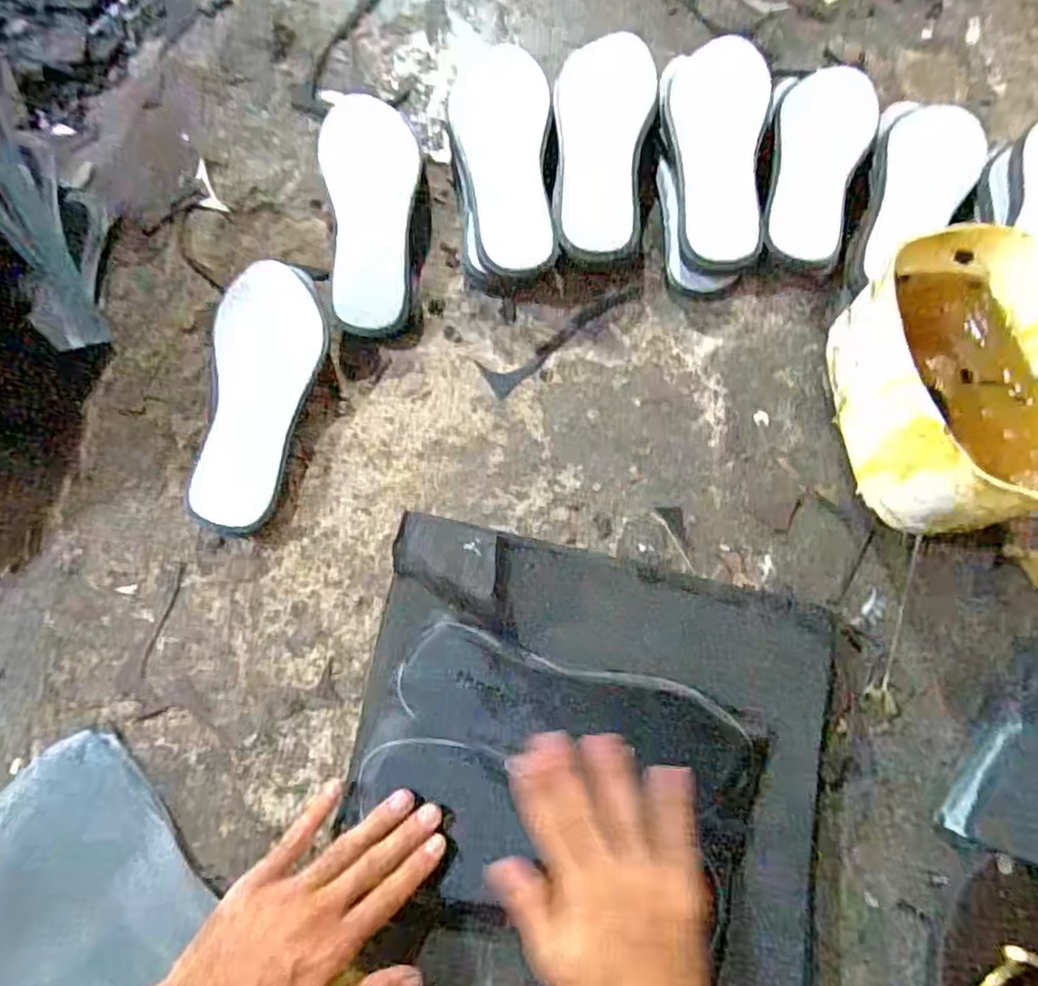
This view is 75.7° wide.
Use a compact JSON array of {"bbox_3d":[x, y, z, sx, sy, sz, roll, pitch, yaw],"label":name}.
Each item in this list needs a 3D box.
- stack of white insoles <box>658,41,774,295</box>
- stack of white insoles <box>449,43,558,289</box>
[{"bbox_3d":[0.174,-0.302,0.613,0.094,0.056,0.252,6,74,2],"label":"stack of white insoles"},{"bbox_3d":[-0.016,-0.296,0.609,0.090,0.052,0.233,-2,73,-1],"label":"stack of white insoles"}]

